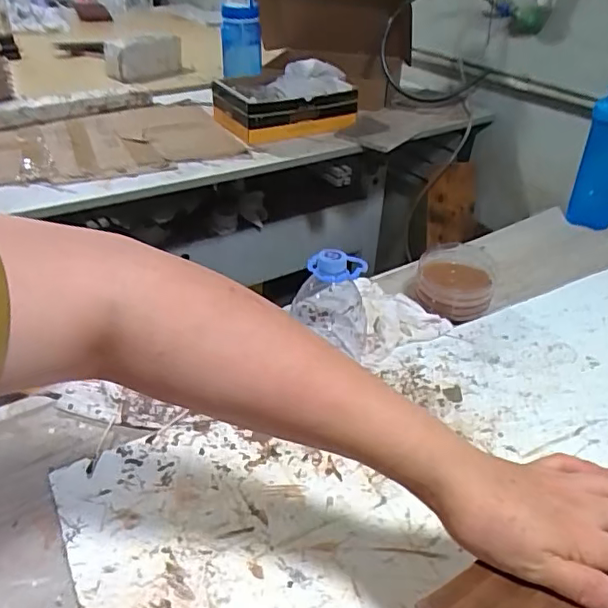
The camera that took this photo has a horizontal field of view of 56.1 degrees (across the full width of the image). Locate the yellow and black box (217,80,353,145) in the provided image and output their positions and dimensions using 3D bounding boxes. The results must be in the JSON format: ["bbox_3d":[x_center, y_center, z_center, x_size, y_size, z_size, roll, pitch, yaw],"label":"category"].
[{"bbox_3d":[-0.052,-0.489,1.400,0.307,0.082,0.269,-10,37,-18],"label":"yellow and black box"}]

